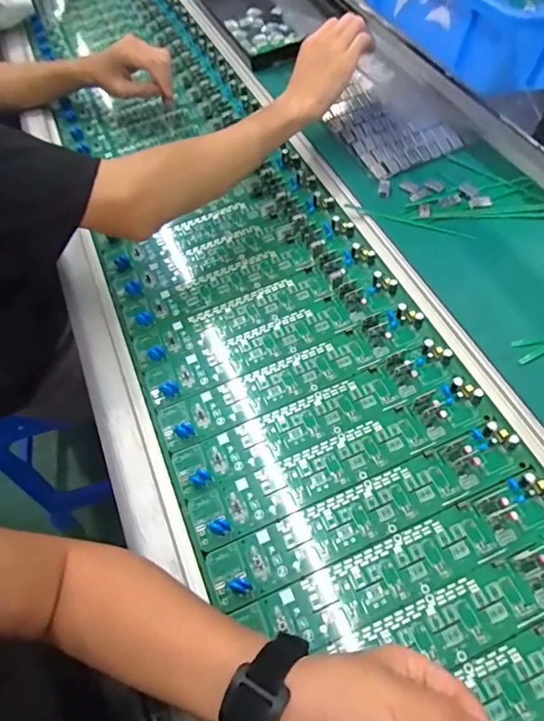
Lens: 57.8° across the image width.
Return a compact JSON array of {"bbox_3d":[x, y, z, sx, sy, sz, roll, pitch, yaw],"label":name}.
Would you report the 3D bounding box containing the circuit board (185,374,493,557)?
[{"bbox_3d":[0.060,0.086,0.429,0.275,0.015,0.047,-23,58,-7],"label":"circuit board"}]

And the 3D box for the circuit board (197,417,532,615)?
[{"bbox_3d":[0.077,0.125,0.405,0.276,0.011,0.050,-24,59,-7],"label":"circuit board"}]

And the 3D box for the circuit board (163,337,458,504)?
[{"bbox_3d":[0.040,0.049,0.454,0.271,0.016,0.049,-24,59,-8],"label":"circuit board"}]

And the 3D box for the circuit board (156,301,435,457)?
[{"bbox_3d":[0.022,0.011,0.479,0.275,0.013,0.050,-24,58,-7],"label":"circuit board"}]

